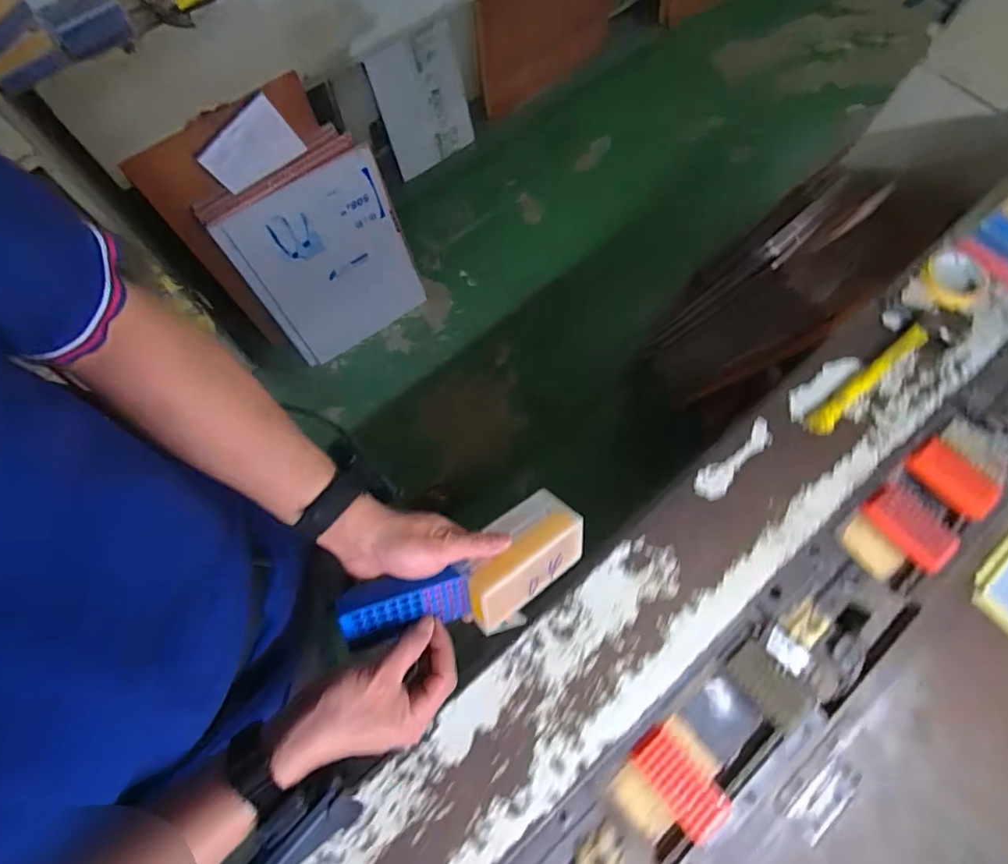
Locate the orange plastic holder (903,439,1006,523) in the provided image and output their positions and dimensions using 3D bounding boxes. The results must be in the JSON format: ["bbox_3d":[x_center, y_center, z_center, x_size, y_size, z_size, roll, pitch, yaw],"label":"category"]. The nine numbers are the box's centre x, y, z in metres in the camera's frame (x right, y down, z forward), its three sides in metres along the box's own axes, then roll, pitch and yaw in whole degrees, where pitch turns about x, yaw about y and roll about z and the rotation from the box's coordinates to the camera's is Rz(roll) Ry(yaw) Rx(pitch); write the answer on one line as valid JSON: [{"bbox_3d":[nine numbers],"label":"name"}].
[{"bbox_3d":[0.656,0.069,0.734,0.069,0.019,0.125,-42,76,-14],"label":"orange plastic holder"}]

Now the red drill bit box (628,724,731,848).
[{"bbox_3d":[0.210,0.421,0.601,0.062,0.024,0.118,-42,76,-14],"label":"red drill bit box"}]

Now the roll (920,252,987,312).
[{"bbox_3d":[0.694,-0.236,0.781,0.093,0.023,0.096,0,70,-1],"label":"roll"}]

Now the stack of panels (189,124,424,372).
[{"bbox_3d":[-0.512,-0.508,1.490,0.475,0.568,0.059,-32,53,-8],"label":"stack of panels"}]

